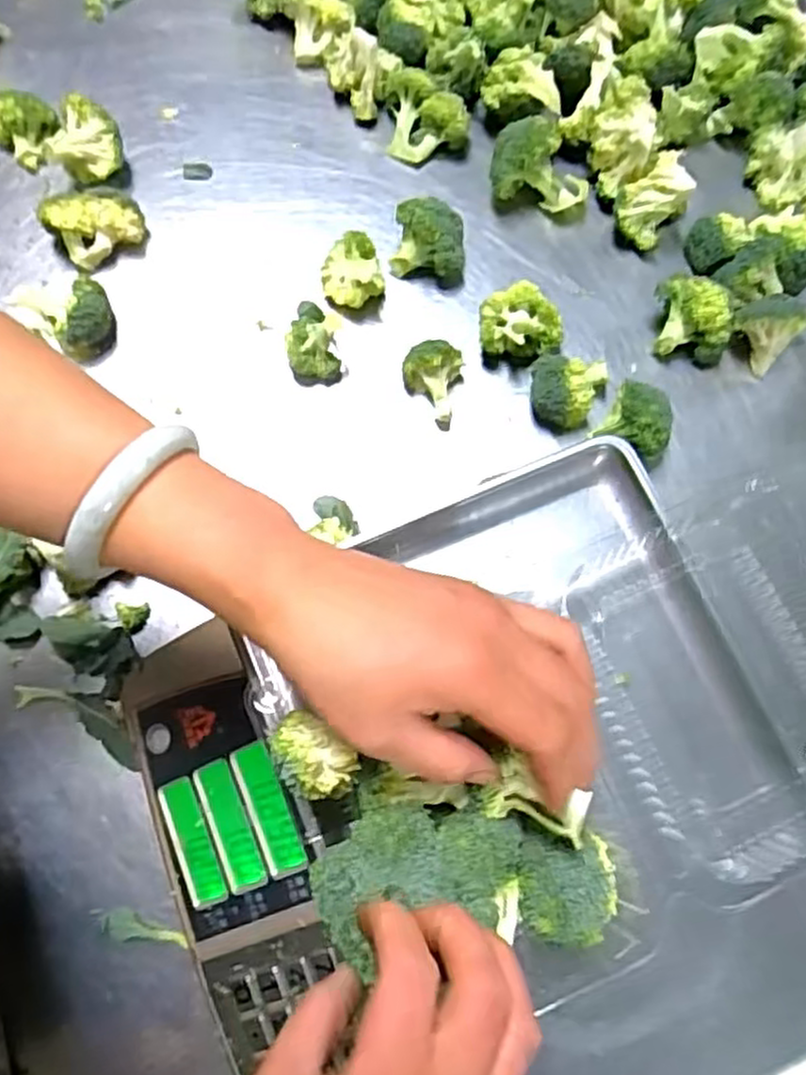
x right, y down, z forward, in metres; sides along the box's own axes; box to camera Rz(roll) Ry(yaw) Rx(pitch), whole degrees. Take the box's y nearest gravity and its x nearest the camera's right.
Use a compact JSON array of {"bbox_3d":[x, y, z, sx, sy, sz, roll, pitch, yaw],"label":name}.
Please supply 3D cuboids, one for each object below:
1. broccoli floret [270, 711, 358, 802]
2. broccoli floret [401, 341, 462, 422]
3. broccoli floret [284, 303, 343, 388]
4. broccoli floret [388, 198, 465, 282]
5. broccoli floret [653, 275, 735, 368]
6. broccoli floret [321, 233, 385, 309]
[{"bbox_3d":[-0.039,0.094,0.320,0.038,0.018,0.026,39,76,9],"label":"broccoli floret"},{"bbox_3d":[0.020,-0.113,0.547,0.042,0.035,0.054,10,74,1],"label":"broccoli floret"},{"bbox_3d":[-0.065,-0.140,0.550,0.039,0.049,0.039,1,74,-2],"label":"broccoli floret"},{"bbox_3d":[0.021,-0.227,0.572,0.056,0.045,0.047,14,74,2],"label":"broccoli floret"},{"bbox_3d":[0.216,-0.162,0.560,0.058,0.049,0.051,12,74,1],"label":"broccoli floret"},{"bbox_3d":[-0.039,-0.198,0.567,0.042,0.039,0.046,1,74,-2],"label":"broccoli floret"}]

